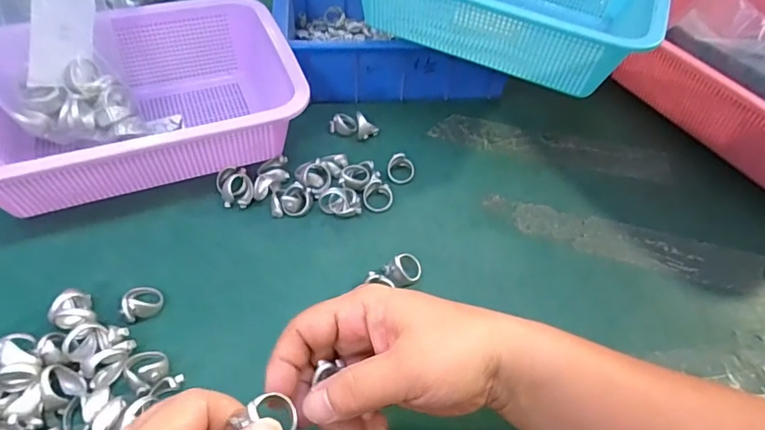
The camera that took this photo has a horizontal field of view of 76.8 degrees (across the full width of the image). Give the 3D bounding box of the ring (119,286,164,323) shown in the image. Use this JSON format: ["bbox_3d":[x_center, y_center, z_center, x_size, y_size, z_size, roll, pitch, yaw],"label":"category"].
[{"bbox_3d":[-0.165,0.058,0.329,0.026,0.017,0.022,-28,57,-26],"label":"ring"}]

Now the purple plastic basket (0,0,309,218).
[{"bbox_3d":[-0.210,-0.092,0.411,0.261,0.085,0.164,-18,53,-19],"label":"purple plastic basket"}]

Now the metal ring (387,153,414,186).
[{"bbox_3d":[0.016,-0.041,0.425,0.024,0.016,0.023,2,49,-2],"label":"metal ring"}]

